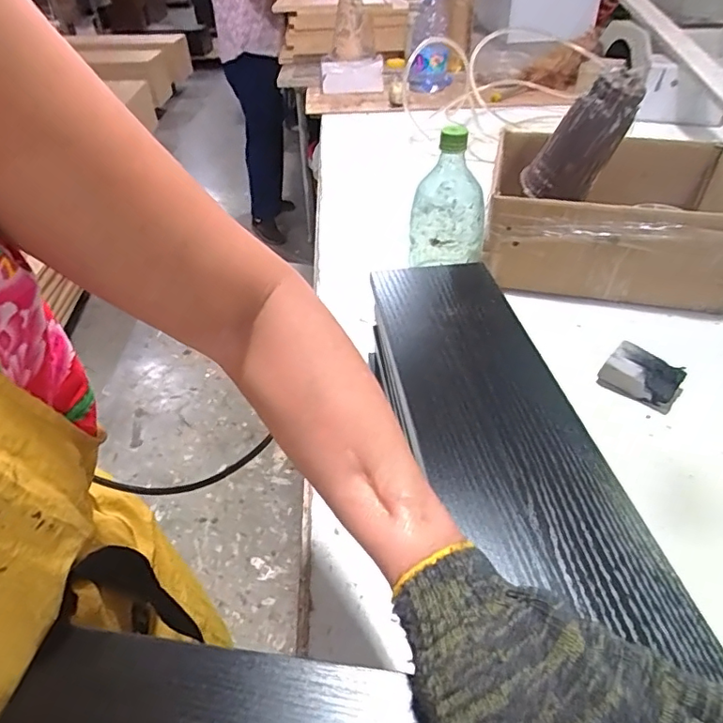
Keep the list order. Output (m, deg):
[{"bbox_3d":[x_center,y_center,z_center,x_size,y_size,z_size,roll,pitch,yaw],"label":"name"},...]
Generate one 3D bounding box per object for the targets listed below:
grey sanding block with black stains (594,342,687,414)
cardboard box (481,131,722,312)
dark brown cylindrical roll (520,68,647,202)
[{"bbox_3d":[0.292,0.016,0.544,0.046,0.033,0.071,-32,49,-31],"label":"grey sanding block with black stains"},{"bbox_3d":[0.347,-0.202,0.722,0.302,0.118,0.275,12,42,15],"label":"cardboard box"},{"bbox_3d":[0.257,-0.253,0.625,0.078,0.163,0.080,11,55,-17],"label":"dark brown cylindrical roll"}]

